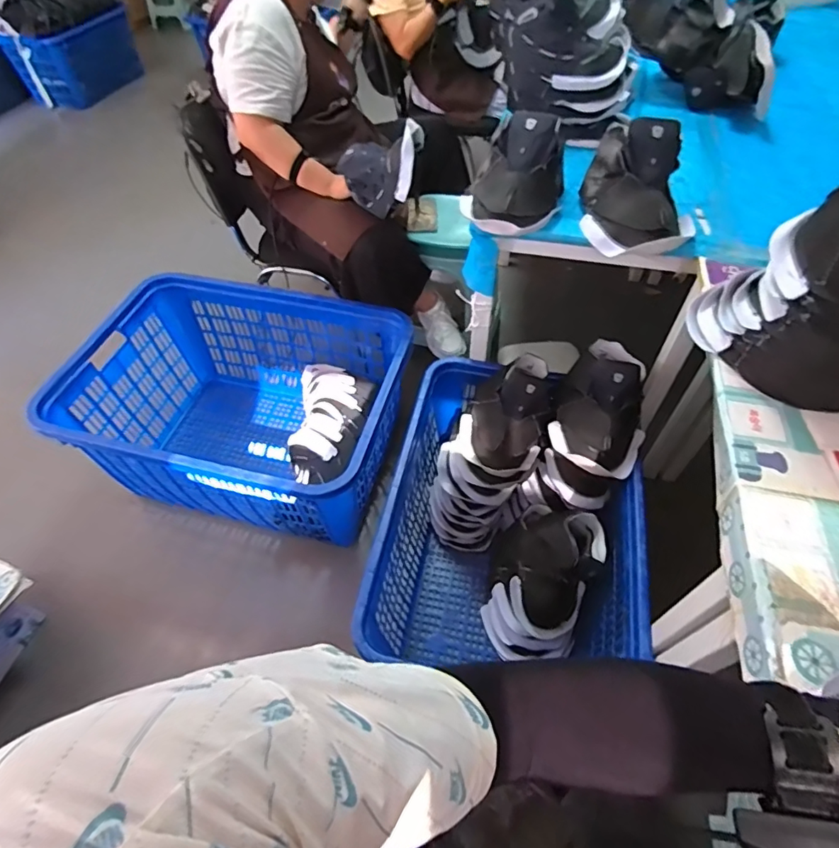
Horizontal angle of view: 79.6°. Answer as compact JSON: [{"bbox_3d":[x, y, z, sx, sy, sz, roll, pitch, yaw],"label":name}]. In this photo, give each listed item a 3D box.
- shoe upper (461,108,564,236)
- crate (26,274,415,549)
[{"bbox_3d":[0.173,-0.461,0.929,0.172,0.138,0.187,-1,53,1],"label":"shoe upper"},{"bbox_3d":[-0.446,-0.032,1.385,0.773,0.400,0.584,12,54,10],"label":"crate"}]

